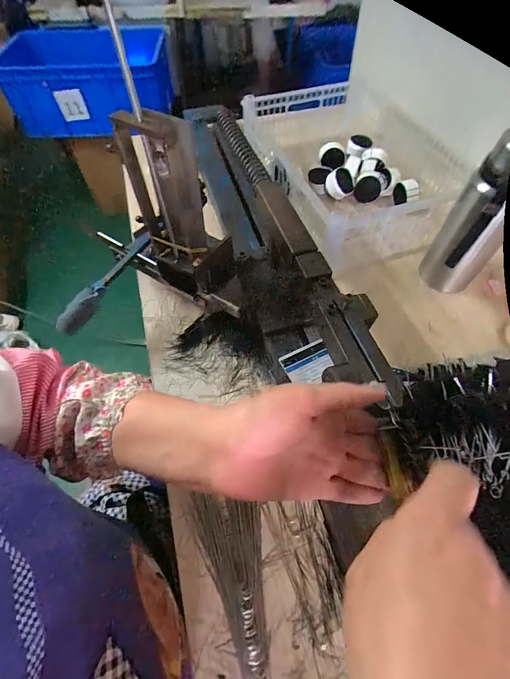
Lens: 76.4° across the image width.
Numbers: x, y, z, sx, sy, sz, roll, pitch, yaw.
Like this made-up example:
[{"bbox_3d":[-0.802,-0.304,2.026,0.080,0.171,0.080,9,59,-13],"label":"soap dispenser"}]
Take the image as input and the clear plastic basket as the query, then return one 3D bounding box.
[{"bbox_3d":[0.154,-0.330,0.606,0.248,0.145,0.448,-15,59,-9],"label":"clear plastic basket"}]

